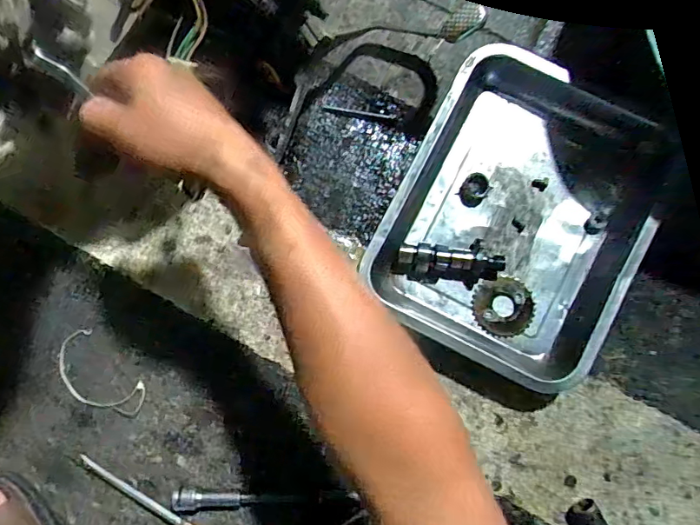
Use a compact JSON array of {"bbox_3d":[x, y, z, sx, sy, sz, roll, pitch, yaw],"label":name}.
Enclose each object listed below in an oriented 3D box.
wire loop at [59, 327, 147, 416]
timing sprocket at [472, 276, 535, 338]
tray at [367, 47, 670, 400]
[{"bbox_3d":[-0.281,0.131,0.554,0.116,0.004,0.066,43,92,4],"label":"wire loop"},{"bbox_3d":[0.163,0.047,0.525,0.062,0.005,0.062,0,89,4],"label":"timing sprocket"},{"bbox_3d":[0.171,-0.047,0.519,0.238,0.059,0.297,26,91,4],"label":"tray"}]

